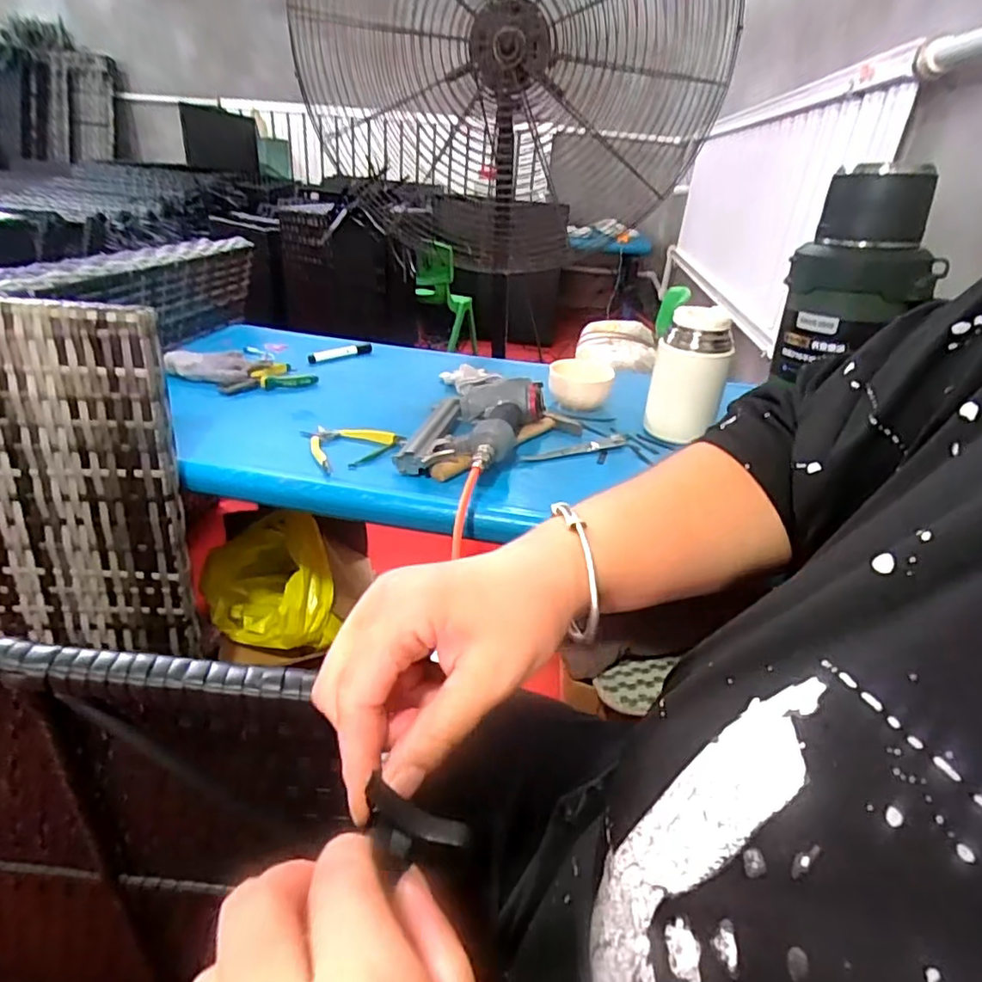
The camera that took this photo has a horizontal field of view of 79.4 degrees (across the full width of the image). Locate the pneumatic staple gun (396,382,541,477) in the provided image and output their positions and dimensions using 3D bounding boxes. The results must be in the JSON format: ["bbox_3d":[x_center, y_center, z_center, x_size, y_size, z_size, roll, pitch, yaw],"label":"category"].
[{"bbox_3d":[-0.033,-0.090,0.803,0.161,0.069,0.253,14,31,14],"label":"pneumatic staple gun"}]

